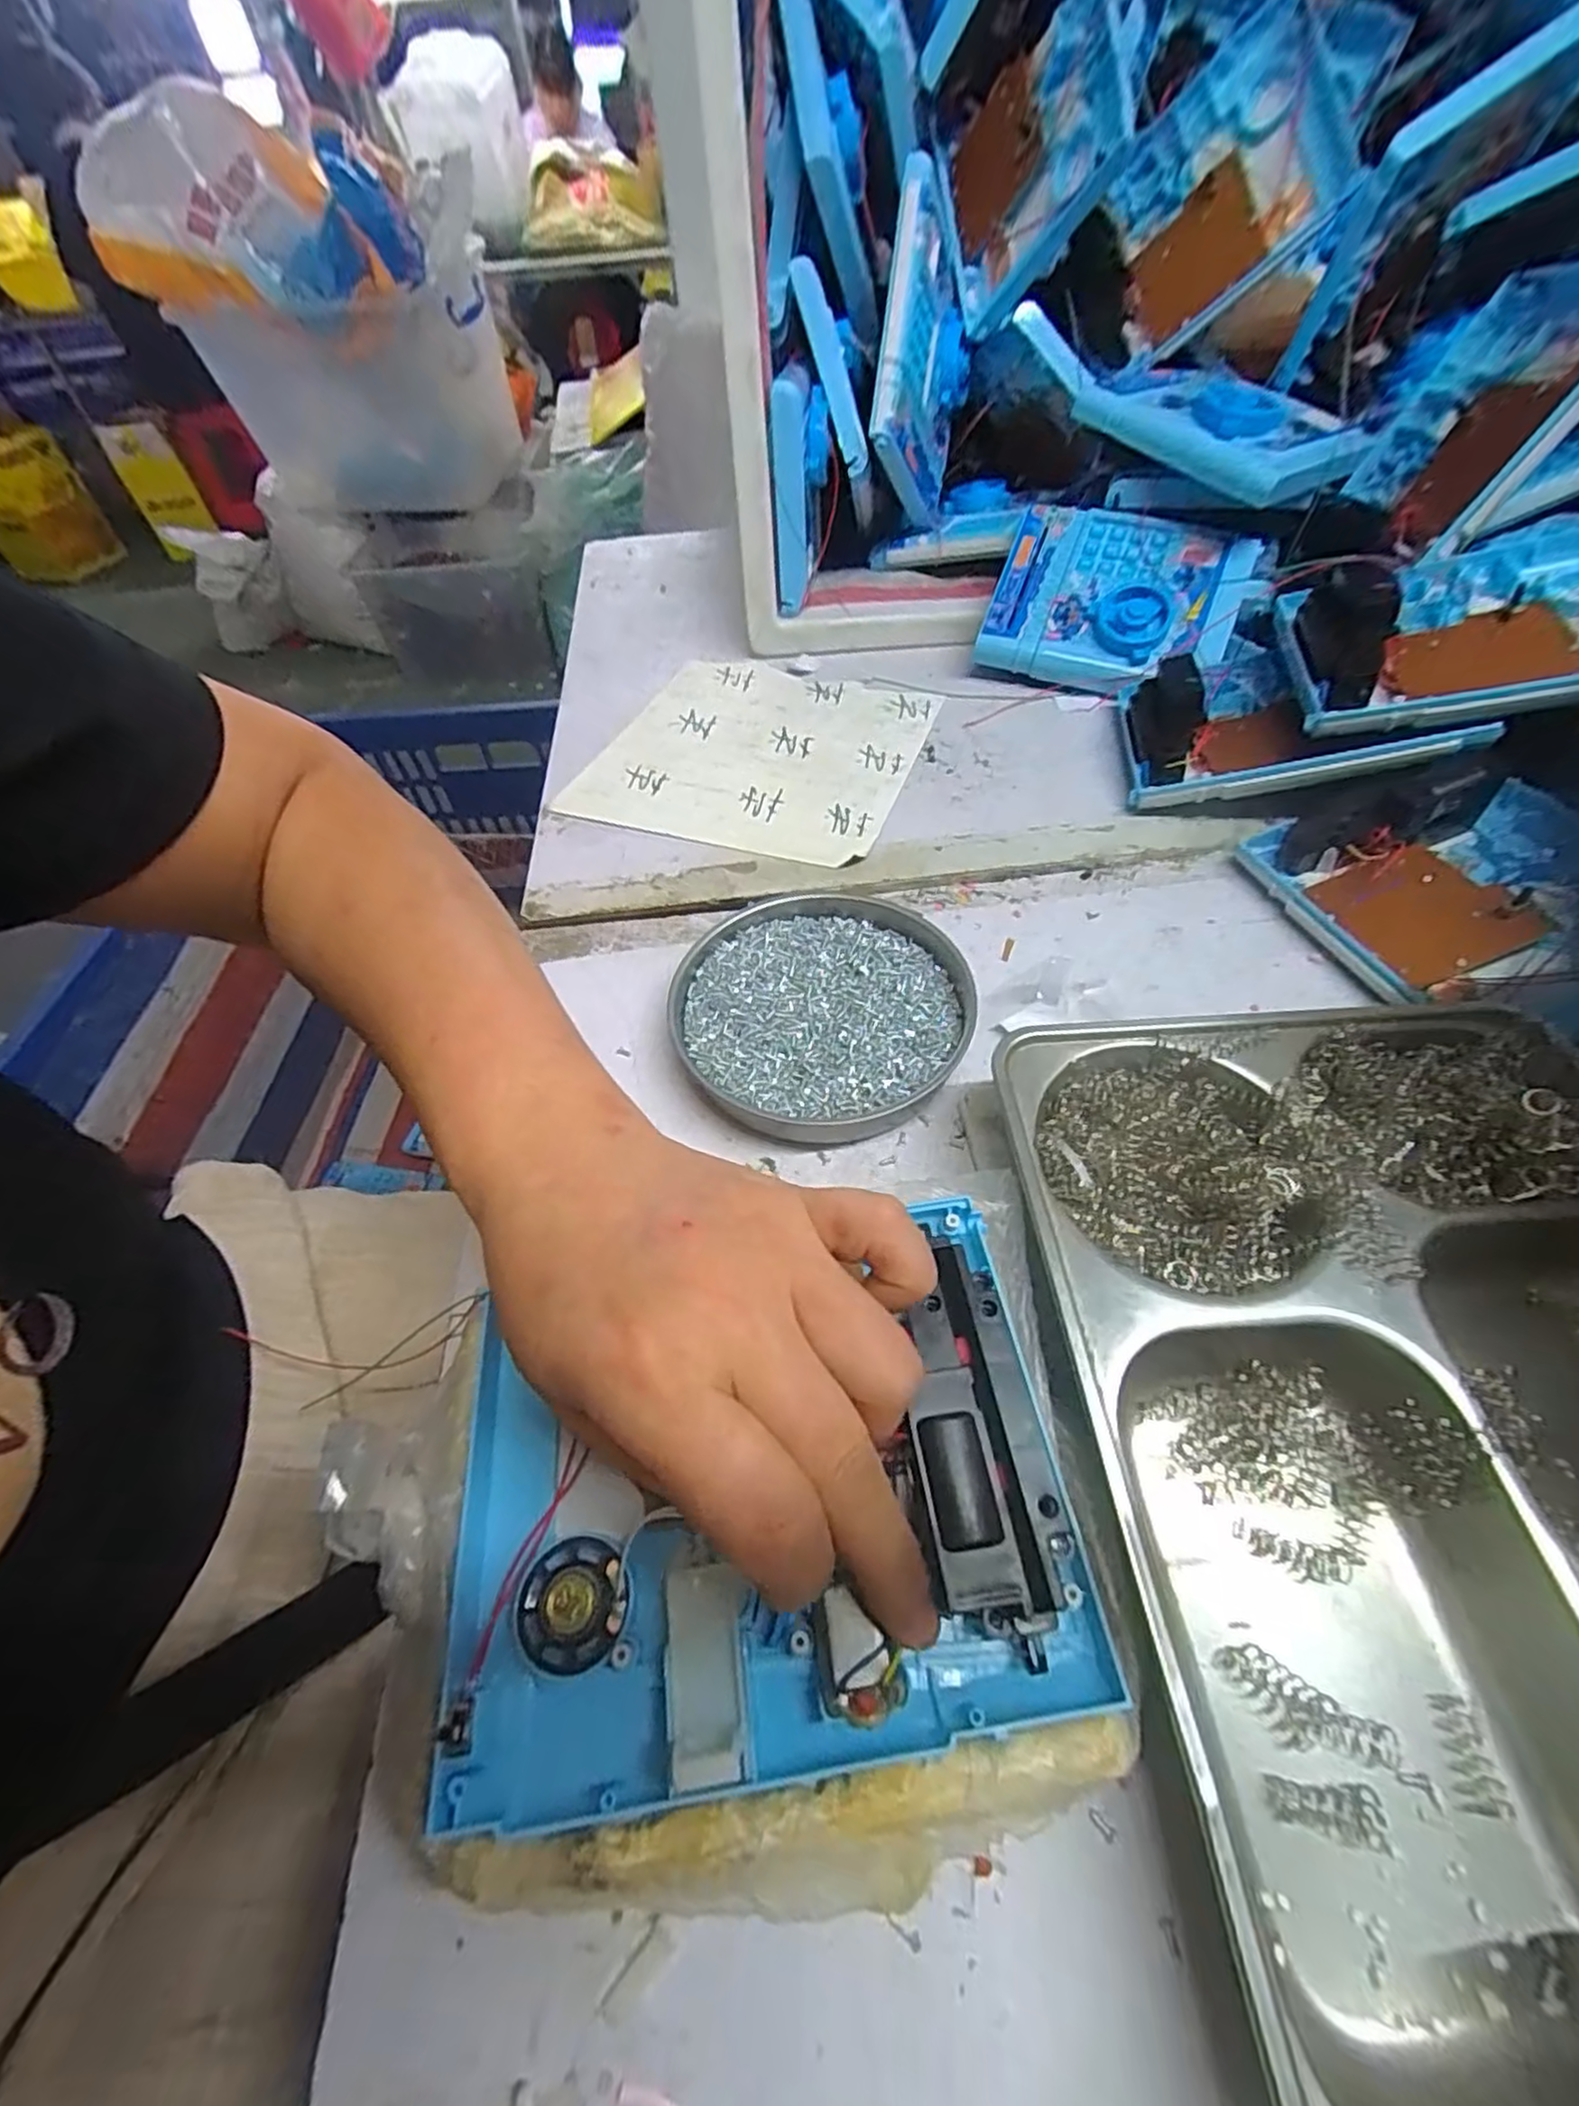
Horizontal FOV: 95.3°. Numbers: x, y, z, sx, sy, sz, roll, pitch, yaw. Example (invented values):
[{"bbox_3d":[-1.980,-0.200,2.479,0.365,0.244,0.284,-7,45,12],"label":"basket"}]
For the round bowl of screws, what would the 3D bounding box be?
[{"bbox_3d":[0.015,-0.022,0.342,0.135,0.017,0.130,-2,52,3],"label":"round bowl of screws"}]

